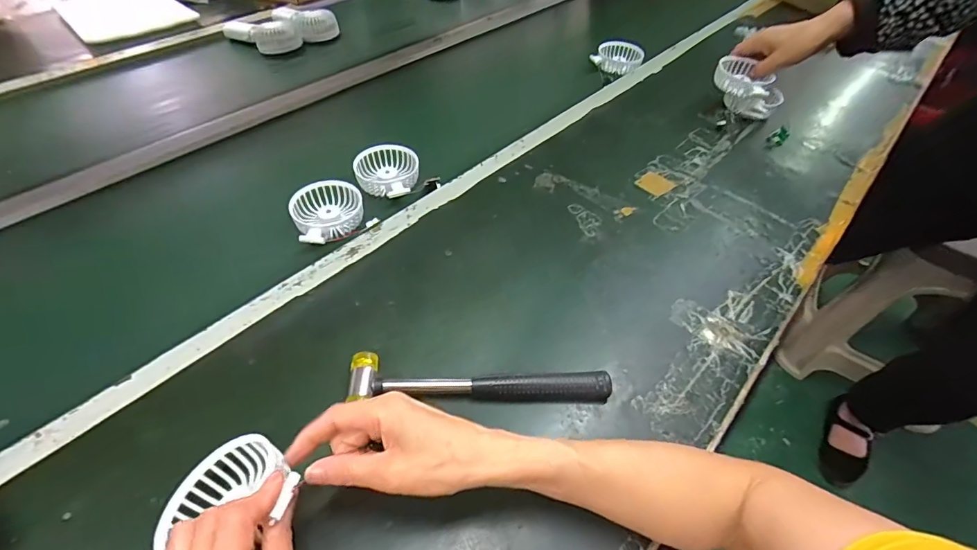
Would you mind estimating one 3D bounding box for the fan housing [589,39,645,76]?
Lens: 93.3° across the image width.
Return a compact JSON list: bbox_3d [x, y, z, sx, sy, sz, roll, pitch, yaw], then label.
[{"bbox_3d":[0.262,-0.440,0.933,0.093,0.035,0.088,2,48,-2],"label":"fan housing"}]

